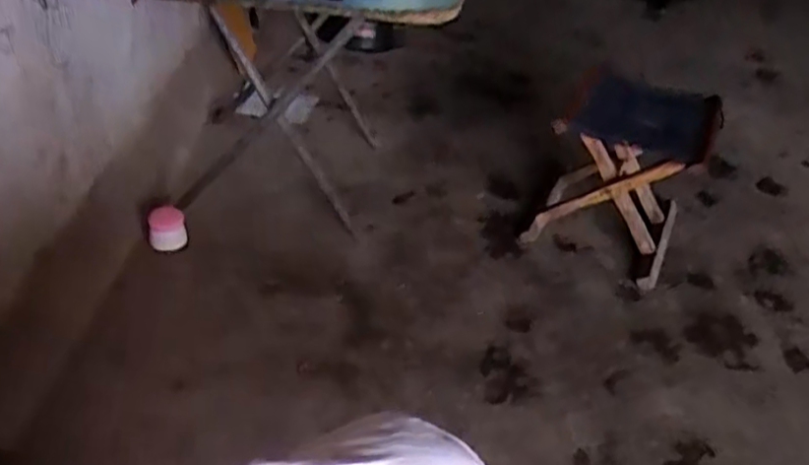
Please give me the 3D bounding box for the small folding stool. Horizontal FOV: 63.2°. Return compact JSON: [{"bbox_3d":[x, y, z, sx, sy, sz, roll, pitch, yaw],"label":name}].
[{"bbox_3d":[0.423,-0.120,1.275,0.267,0.298,0.286,21,40,18],"label":"small folding stool"}]

